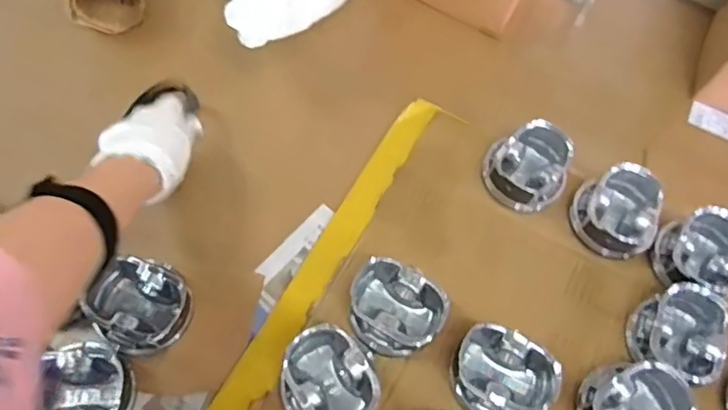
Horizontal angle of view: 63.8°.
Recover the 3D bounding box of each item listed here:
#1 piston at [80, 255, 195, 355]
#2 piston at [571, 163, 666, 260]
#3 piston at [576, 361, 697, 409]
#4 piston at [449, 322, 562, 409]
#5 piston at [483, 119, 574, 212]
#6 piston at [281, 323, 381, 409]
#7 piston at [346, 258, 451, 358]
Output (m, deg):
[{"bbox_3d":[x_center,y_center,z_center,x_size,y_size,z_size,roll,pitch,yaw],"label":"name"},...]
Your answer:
[{"bbox_3d":[-0.200,0.091,0.519,0.089,0.040,0.076,16,65,4],"label":"piston"},{"bbox_3d":[0.257,0.008,0.589,0.084,0.066,0.082,1,64,-3],"label":"piston"},{"bbox_3d":[0.235,0.181,0.508,0.094,0.047,0.082,-6,65,-7],"label":"piston"},{"bbox_3d":[0.119,0.153,0.514,0.084,0.047,0.074,33,67,12],"label":"piston"},{"bbox_3d":[0.169,-0.038,0.606,0.083,0.060,0.081,1,64,-3],"label":"piston"},{"bbox_3d":[-0.031,0.151,0.504,0.080,0.045,0.094,-13,66,-10],"label":"piston"},{"bbox_3d":[0.029,0.097,0.535,0.087,0.047,0.075,21,65,6],"label":"piston"}]

